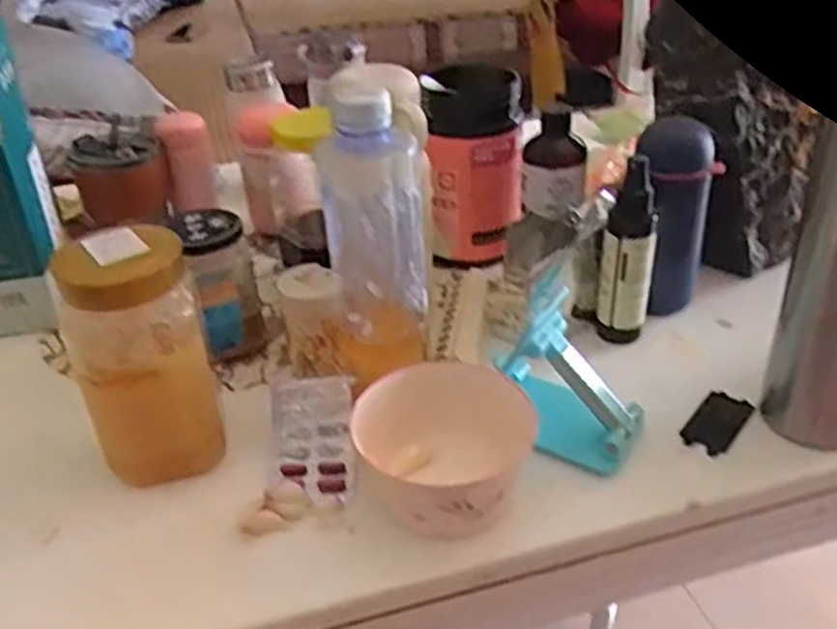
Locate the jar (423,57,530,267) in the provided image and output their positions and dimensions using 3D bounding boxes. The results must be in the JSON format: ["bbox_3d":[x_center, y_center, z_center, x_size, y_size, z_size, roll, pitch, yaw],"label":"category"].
[{"bbox_3d":[0.052,-0.146,0.713,0.085,0.167,0.095,-3,33,0],"label":"jar"}]

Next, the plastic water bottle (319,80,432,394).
[{"bbox_3d":[-0.025,-0.043,0.490,0.062,0.208,0.054,-5,33,-3],"label":"plastic water bottle"}]

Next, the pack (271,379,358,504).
[{"bbox_3d":[-0.071,0.085,0.513,0.057,0.016,0.093,-4,56,-3],"label":"pack"}]

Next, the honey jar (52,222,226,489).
[{"bbox_3d":[-0.174,0.027,0.481,0.076,0.151,0.069,-16,36,-19],"label":"honey jar"}]

